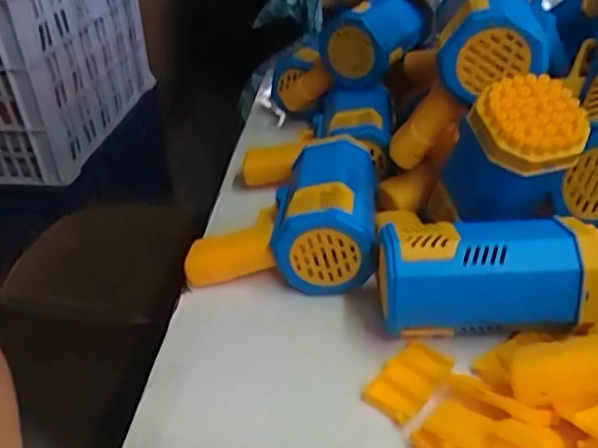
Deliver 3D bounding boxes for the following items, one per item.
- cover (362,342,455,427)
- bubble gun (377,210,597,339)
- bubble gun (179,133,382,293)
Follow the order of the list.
[{"bbox_3d":[0.074,0.105,0.386,0.063,0.008,0.038,-31,44,-35],"label":"cover"},{"bbox_3d":[0.134,0.042,0.409,0.154,0.081,0.064,2,35,5],"label":"bubble gun"},{"bbox_3d":[-0.010,-0.015,0.500,0.150,0.077,0.138,3,35,7],"label":"bubble gun"}]

